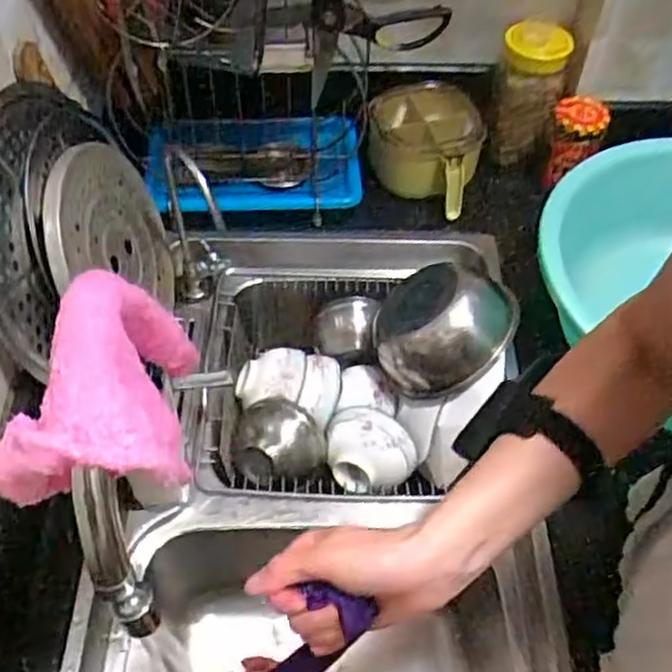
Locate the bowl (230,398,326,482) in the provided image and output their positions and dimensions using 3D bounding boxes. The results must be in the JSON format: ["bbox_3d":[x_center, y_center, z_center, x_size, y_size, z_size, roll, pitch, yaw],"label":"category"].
[{"bbox_3d":[-0.066,0.111,0.790,0.099,0.052,0.093,0,54,0],"label":"bowl"}]

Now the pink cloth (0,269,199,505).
[{"bbox_3d":[-0.136,0.039,0.409,0.095,0.109,0.143,-8,54,-6],"label":"pink cloth"}]

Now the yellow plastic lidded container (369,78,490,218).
[{"bbox_3d":[0.114,-0.246,0.919,0.141,0.091,0.145,12,54,8],"label":"yellow plastic lidded container"}]

